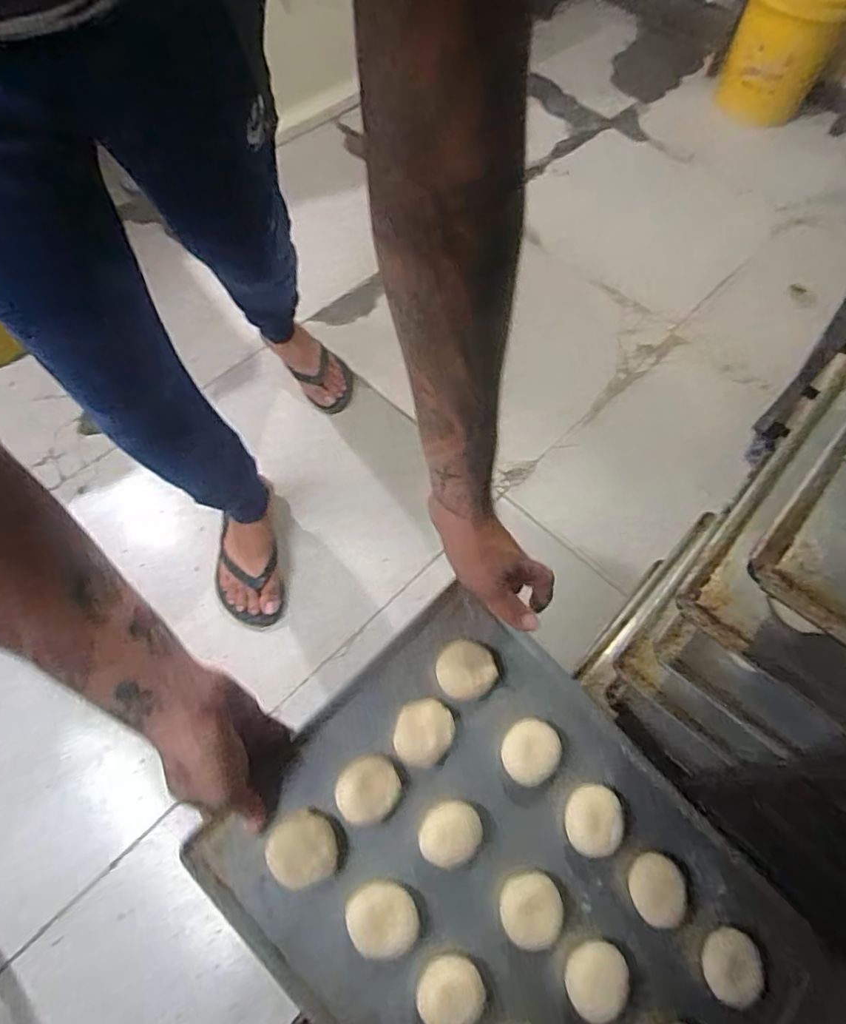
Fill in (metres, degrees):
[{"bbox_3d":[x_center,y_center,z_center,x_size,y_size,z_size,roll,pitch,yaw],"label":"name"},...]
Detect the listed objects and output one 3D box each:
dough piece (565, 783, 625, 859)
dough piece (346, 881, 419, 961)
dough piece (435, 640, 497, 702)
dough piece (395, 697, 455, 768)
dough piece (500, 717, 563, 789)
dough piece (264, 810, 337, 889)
[{"bbox_3d":[0.146,0.261,0.486,0.046,0.023,0.053,3,64,-2],"label":"dough piece"},{"bbox_3d":[-0.031,0.314,0.442,0.051,0.012,0.051,-11,63,-7],"label":"dough piece"},{"bbox_3d":[0.038,0.140,0.512,0.050,0.019,0.048,1,62,-1],"label":"dough piece"},{"bbox_3d":[0.001,0.187,0.487,0.047,0.018,0.052,14,63,6],"label":"dough piece"},{"bbox_3d":[0.094,0.209,0.500,0.048,0.012,0.052,1,62,-1],"label":"dough piece"},{"bbox_3d":[-0.094,0.259,0.442,0.050,0.019,0.050,1,62,-1],"label":"dough piece"}]

